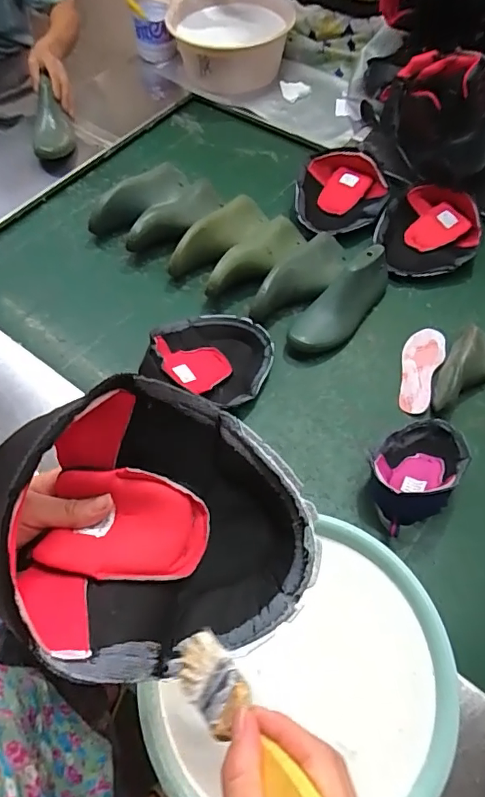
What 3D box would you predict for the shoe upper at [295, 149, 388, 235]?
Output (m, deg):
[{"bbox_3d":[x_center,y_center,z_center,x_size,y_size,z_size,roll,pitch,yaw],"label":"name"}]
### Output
[{"bbox_3d":[0.199,-0.412,0.998,0.172,0.064,0.217,4,59,2],"label":"shoe upper"}]

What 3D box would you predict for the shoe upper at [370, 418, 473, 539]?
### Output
[{"bbox_3d":[0.256,0.093,0.699,0.178,0.086,0.118,-32,64,-18],"label":"shoe upper"}]

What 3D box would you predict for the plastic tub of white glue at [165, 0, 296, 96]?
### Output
[{"bbox_3d":[-0.031,-0.929,1.279,0.296,0.150,0.292,0,59,0],"label":"plastic tub of white glue"}]

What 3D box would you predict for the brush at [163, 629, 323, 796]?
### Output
[{"bbox_3d":[0.000,0.179,0.269,0.035,0.148,0.025,-37,109,-20],"label":"brush"}]

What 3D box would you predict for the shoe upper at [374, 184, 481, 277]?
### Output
[{"bbox_3d":[0.356,-0.321,0.949,0.180,0.079,0.188,0,59,0],"label":"shoe upper"}]

